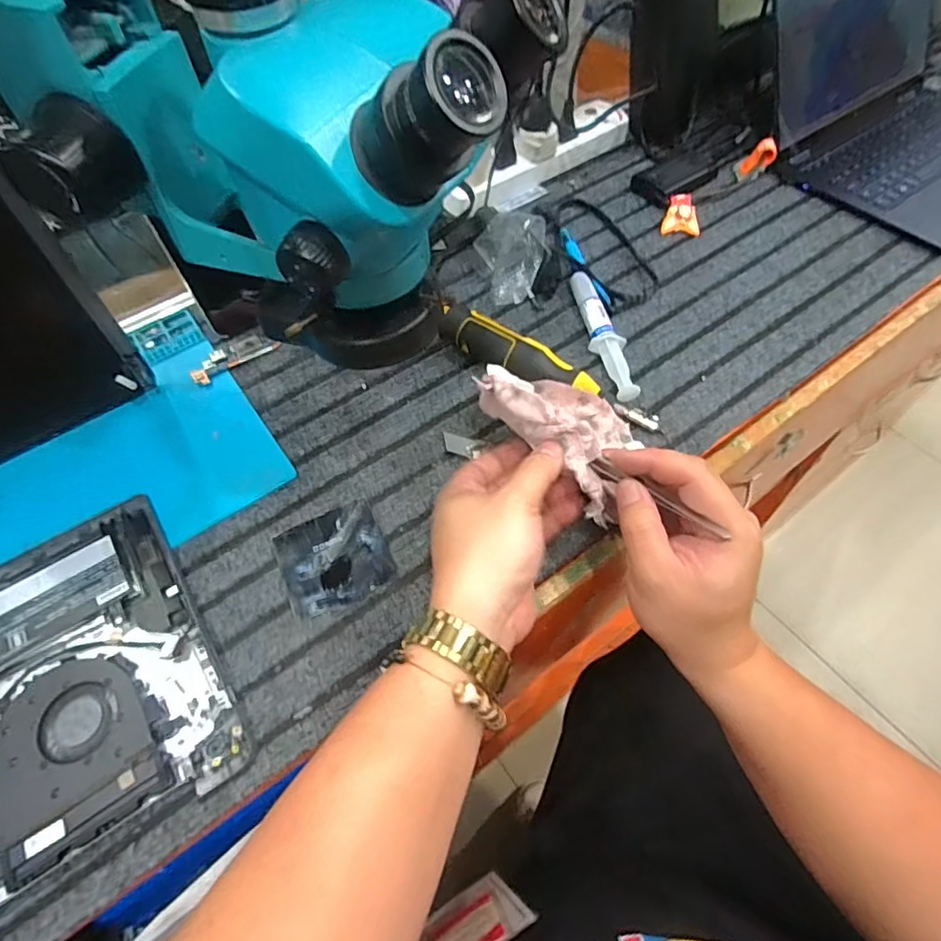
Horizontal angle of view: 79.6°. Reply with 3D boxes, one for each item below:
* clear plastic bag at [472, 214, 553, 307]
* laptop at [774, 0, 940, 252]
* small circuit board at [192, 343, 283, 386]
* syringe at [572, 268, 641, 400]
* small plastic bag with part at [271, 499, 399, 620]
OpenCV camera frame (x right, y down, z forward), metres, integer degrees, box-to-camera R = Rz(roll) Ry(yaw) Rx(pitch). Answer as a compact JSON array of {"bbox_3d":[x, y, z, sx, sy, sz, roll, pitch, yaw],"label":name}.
[{"bbox_3d":[0.043,-0.219,0.566,0.058,0.052,0.098,-13,56,-6],"label":"clear plastic bag"},{"bbox_3d":[0.519,-0.435,0.611,0.314,0.181,0.265,-32,60,-18],"label":"laptop"},{"bbox_3d":[-0.223,-0.107,0.532,0.083,0.004,0.029,-35,61,-20],"label":"small circuit board"},{"bbox_3d":[0.122,-0.127,0.519,0.030,0.019,0.153,-6,56,-2],"label":"syringe"},{"bbox_3d":[-0.101,0.064,0.419,0.077,0.004,0.076,-23,58,-13],"label":"small plastic bag with part"}]

